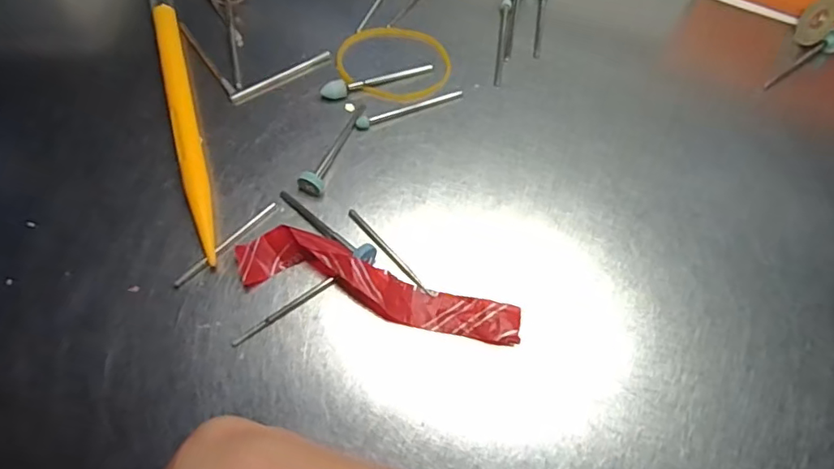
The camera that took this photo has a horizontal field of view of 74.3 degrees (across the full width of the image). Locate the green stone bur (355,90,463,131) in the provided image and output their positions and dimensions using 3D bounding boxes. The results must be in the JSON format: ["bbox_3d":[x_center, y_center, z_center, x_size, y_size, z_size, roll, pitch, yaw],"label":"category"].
[{"bbox_3d":[-0.003,-0.049,0.217,0.044,0.004,0.004,-19,70,-10],"label":"green stone bur"}]

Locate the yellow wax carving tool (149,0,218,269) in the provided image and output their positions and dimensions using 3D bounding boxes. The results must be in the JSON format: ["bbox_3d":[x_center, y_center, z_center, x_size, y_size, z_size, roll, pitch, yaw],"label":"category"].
[{"bbox_3d":[-0.090,-0.050,0.211,0.008,0.007,0.132,-16,69,-9],"label":"yellow wax carving tool"}]

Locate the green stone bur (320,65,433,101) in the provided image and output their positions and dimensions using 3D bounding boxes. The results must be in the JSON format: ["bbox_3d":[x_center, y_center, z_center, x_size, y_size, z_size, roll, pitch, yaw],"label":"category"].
[{"bbox_3d":[-0.015,-0.062,0.221,0.047,0.007,0.005,-19,70,-10],"label":"green stone bur"}]

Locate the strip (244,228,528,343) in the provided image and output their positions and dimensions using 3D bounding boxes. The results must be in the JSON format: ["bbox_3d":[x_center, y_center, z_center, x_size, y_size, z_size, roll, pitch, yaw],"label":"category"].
[{"bbox_3d":[-0.013,0.017,0.184,0.096,0.013,0.020,14,67,3],"label":"strip"}]

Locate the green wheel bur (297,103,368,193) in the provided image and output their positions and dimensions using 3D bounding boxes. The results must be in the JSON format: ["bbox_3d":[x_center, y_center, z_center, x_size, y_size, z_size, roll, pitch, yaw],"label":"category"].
[{"bbox_3d":[-0.029,-0.034,0.206,0.009,0.009,0.044,27,69,8],"label":"green wheel bur"}]

